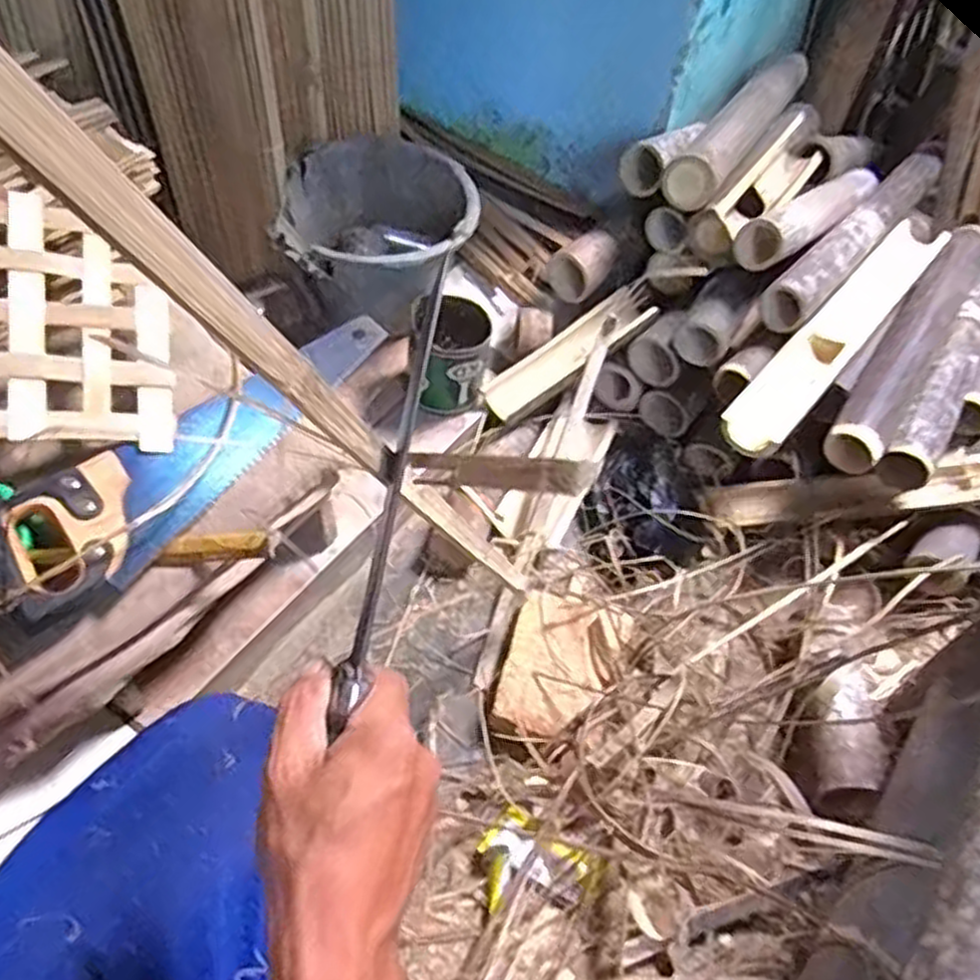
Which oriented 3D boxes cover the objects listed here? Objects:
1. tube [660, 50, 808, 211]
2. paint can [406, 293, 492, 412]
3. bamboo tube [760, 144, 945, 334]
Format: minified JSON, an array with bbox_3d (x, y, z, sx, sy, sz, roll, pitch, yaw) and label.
[{"bbox_3d":[0.364,-0.516,1.102,0.066,0.065,0.471,30,55,17],"label":"tube"},{"bbox_3d":[-0.052,-0.169,0.994,0.098,0.113,0.096,1,52,-5],"label":"paint can"},{"bbox_3d":[0.505,-0.356,1.072,0.063,0.050,0.491,36,57,20],"label":"bamboo tube"}]

